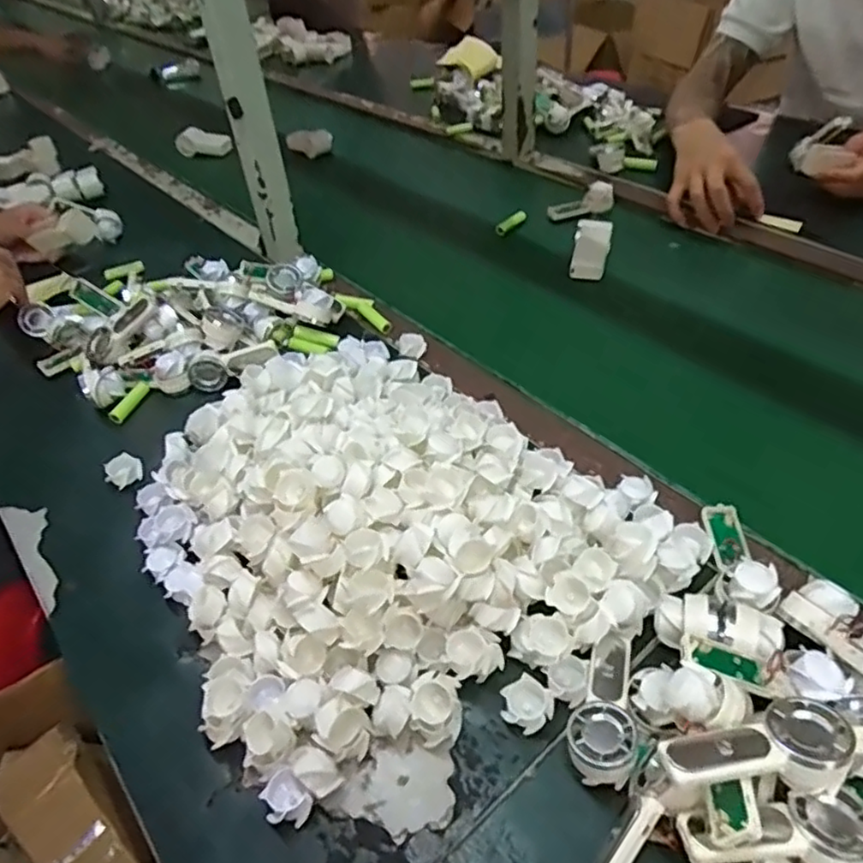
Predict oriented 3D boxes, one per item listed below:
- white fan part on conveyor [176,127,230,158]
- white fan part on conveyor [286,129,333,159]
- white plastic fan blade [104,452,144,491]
[{"bbox_3d":[-0.423,-0.541,1.223,0.026,0.047,0.105,25,31,29],"label":"white fan part on conveyor"},{"bbox_3d":[-0.218,-0.518,1.174,0.086,0.041,0.027,-5,43,3],"label":"white fan part on conveyor"},{"bbox_3d":[-0.281,0.035,0.597,0.031,0.022,0.023,-37,51,-27],"label":"white plastic fan blade"}]

